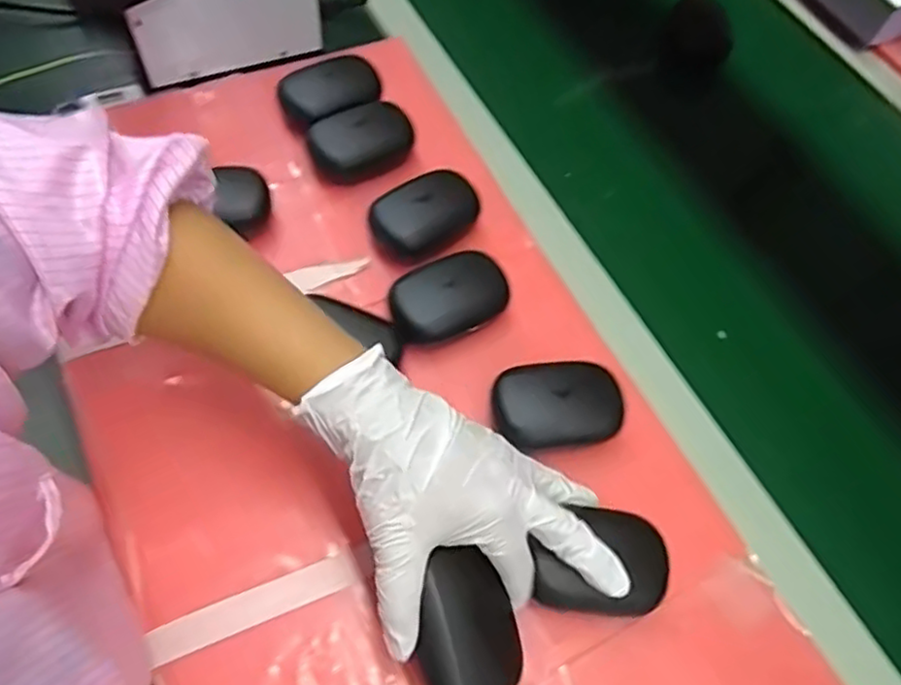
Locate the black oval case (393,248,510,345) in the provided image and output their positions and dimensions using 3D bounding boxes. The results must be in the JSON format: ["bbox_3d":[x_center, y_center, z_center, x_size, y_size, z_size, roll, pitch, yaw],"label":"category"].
[{"bbox_3d":[-0.002,-0.028,0.470,0.080,0.032,0.052,-22,65,-19],"label":"black oval case"}]

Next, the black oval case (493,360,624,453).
[{"bbox_3d":[0.069,0.042,0.435,0.080,0.025,0.054,-7,61,-11],"label":"black oval case"}]

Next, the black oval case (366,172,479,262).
[{"bbox_3d":[-0.019,-0.096,0.507,0.080,0.030,0.055,-30,68,-22],"label":"black oval case"}]

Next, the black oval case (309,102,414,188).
[{"bbox_3d":[-0.069,-0.160,0.541,0.082,0.038,0.054,-27,66,-20],"label":"black oval case"}]

